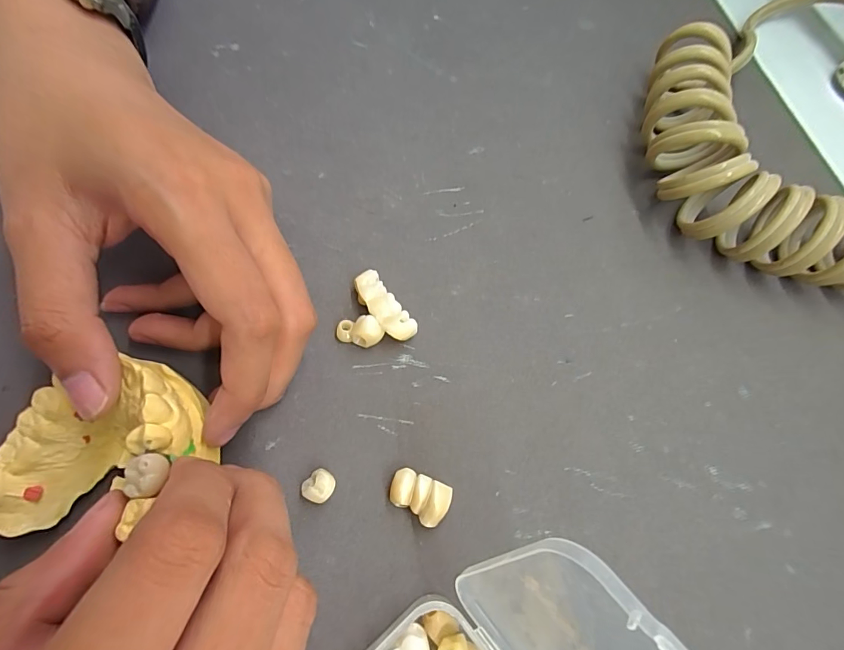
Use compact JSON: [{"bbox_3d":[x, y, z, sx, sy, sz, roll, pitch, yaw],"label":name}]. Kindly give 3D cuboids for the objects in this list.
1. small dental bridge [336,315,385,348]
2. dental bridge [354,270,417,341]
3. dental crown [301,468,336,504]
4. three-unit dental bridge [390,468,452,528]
[{"bbox_3d":[-0.024,0.002,0.159,0.018,0.009,0.010,7,69,0],"label":"small dental bridge"},{"bbox_3d":[-0.015,-0.007,0.163,0.012,0.009,0.033,-33,74,-14],"label":"dental bridge"},{"bbox_3d":[-0.034,0.054,0.139,0.009,0.008,0.010,32,71,9],"label":"dental crown"},{"bbox_3d":[-0.001,0.058,0.140,0.020,0.007,0.014,23,70,6],"label":"three-unit dental bridge"}]

